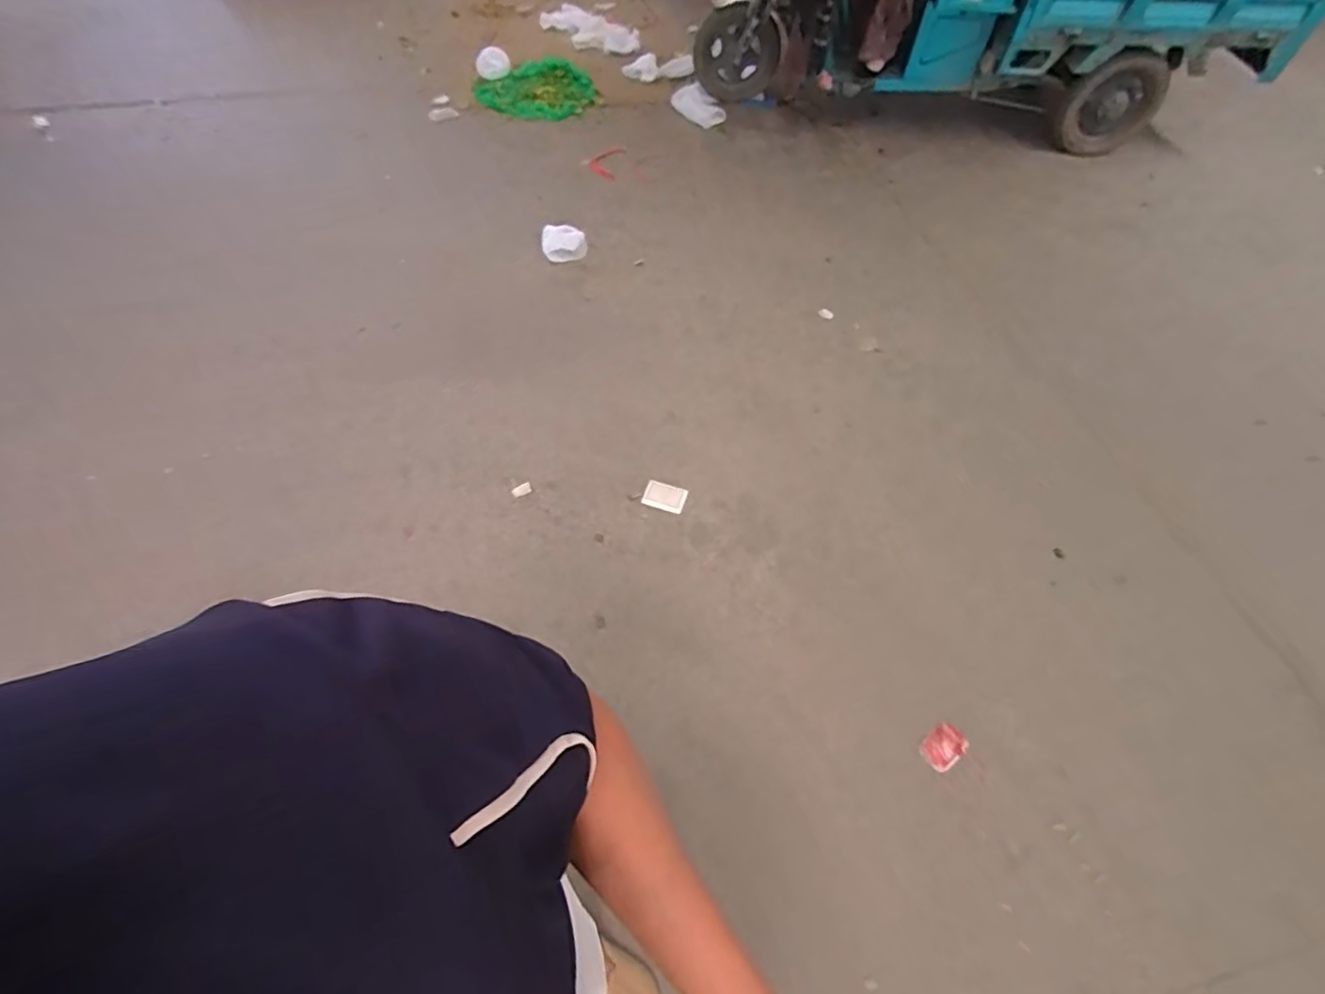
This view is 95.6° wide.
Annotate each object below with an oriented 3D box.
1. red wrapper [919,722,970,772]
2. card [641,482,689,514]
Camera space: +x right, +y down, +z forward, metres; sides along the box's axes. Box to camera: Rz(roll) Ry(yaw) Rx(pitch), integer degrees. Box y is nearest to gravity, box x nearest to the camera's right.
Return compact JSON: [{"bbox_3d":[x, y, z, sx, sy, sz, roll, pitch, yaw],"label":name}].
[{"bbox_3d":[0.636,0.564,1.356,0.113,0.006,0.073,-31,60,-24],"label":"red wrapper"},{"bbox_3d":[0.007,0.000,1.735,0.120,0.015,0.081,15,53,8],"label":"card"}]

